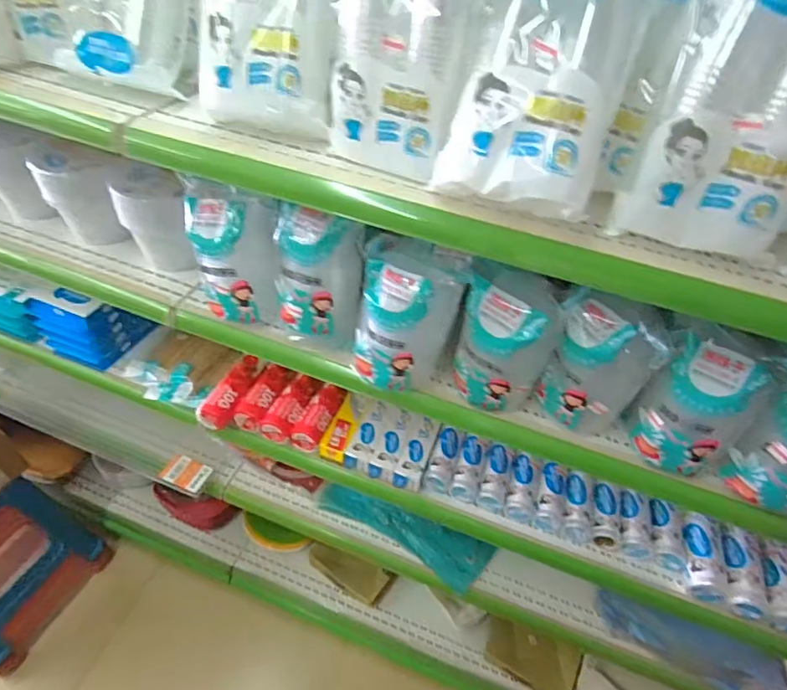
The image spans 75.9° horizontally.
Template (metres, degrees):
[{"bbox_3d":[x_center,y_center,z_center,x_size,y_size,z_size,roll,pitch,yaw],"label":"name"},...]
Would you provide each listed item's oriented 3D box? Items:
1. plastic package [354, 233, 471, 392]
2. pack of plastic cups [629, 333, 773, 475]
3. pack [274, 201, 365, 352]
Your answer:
[{"bbox_3d":[0.012,-0.036,0.651,0.108,0.190,0.108,28,50,19],"label":"plastic package"},{"bbox_3d":[0.361,0.075,0.602,0.069,0.173,0.097,-25,54,-27],"label":"pack of plastic cups"},{"bbox_3d":[-0.105,-0.088,0.694,0.122,0.192,0.091,4,46,-3],"label":"pack"}]

